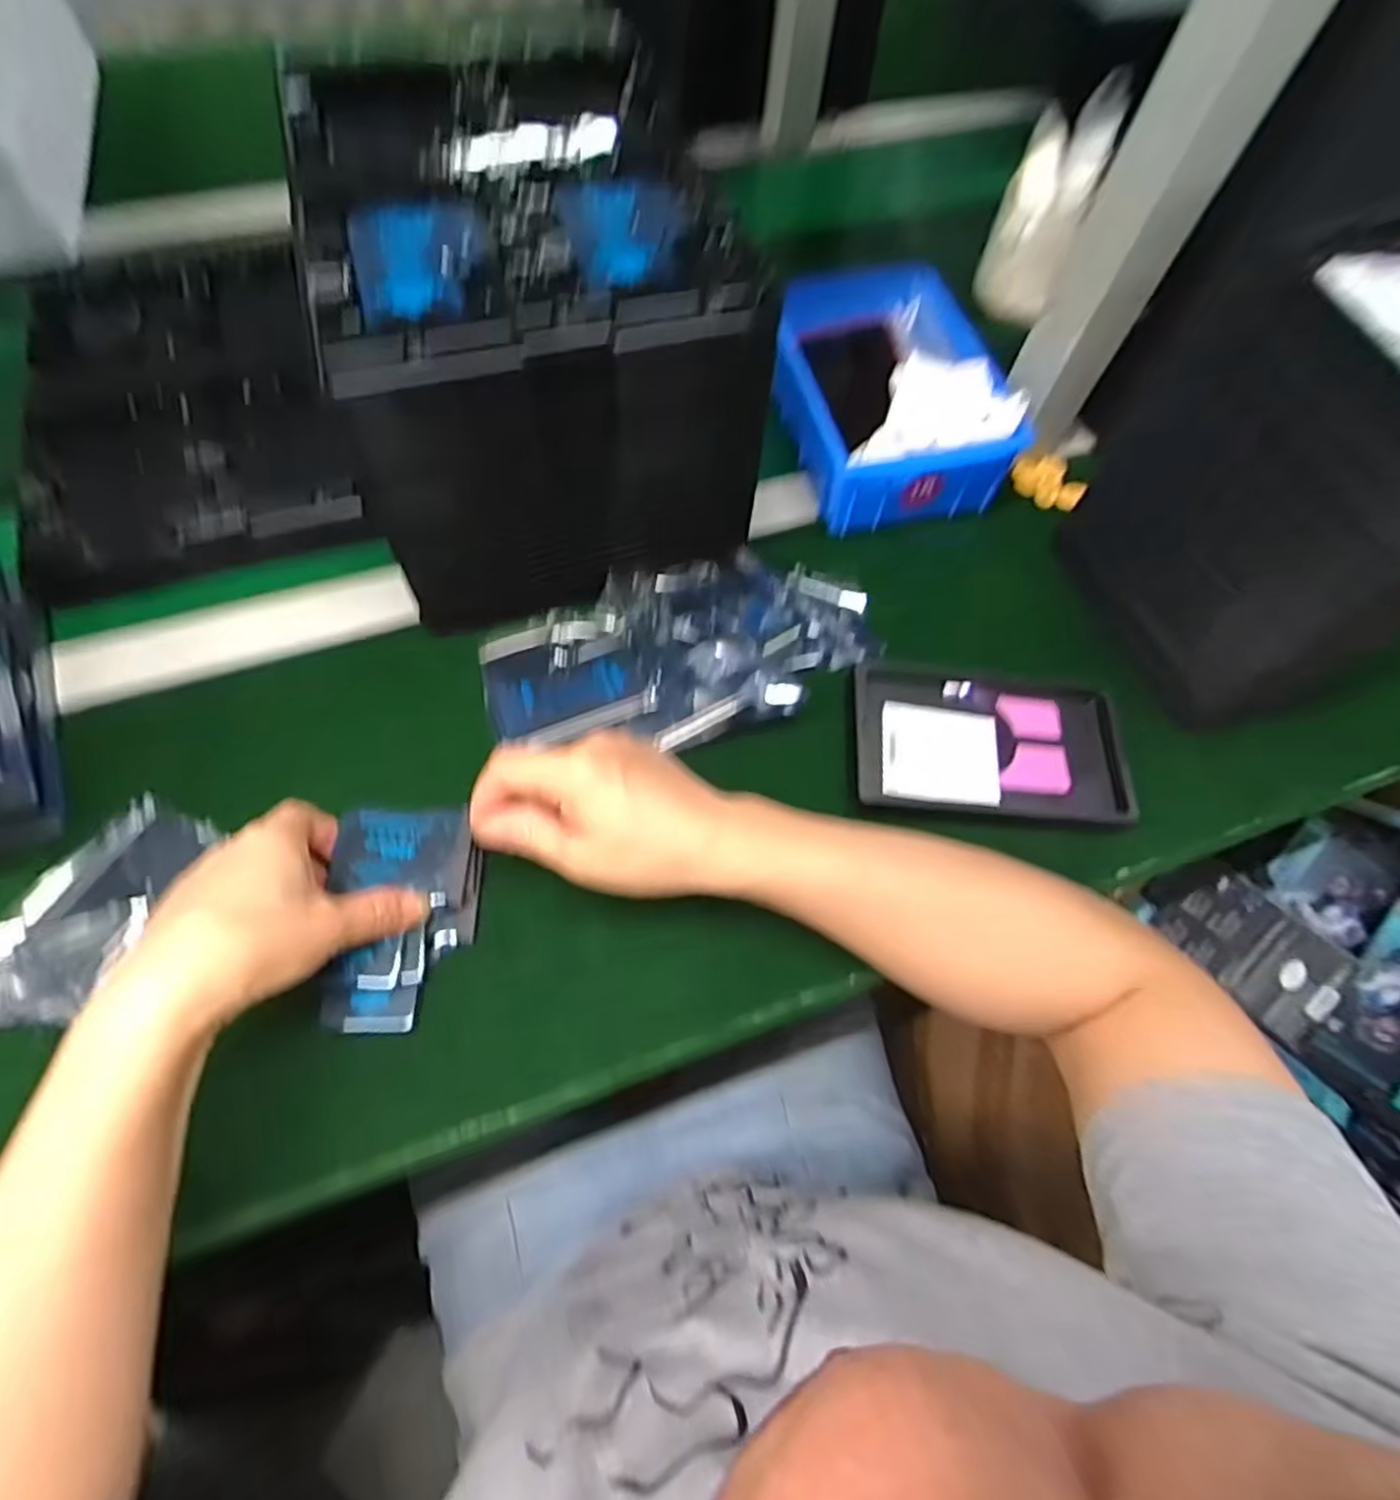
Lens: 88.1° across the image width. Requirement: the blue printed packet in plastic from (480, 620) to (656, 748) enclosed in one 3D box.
[{"bbox_3d":[-0.082,-0.040,0.435,0.089,0.018,0.078,-20,67,-12],"label":"blue printed packet in plastic"}]

